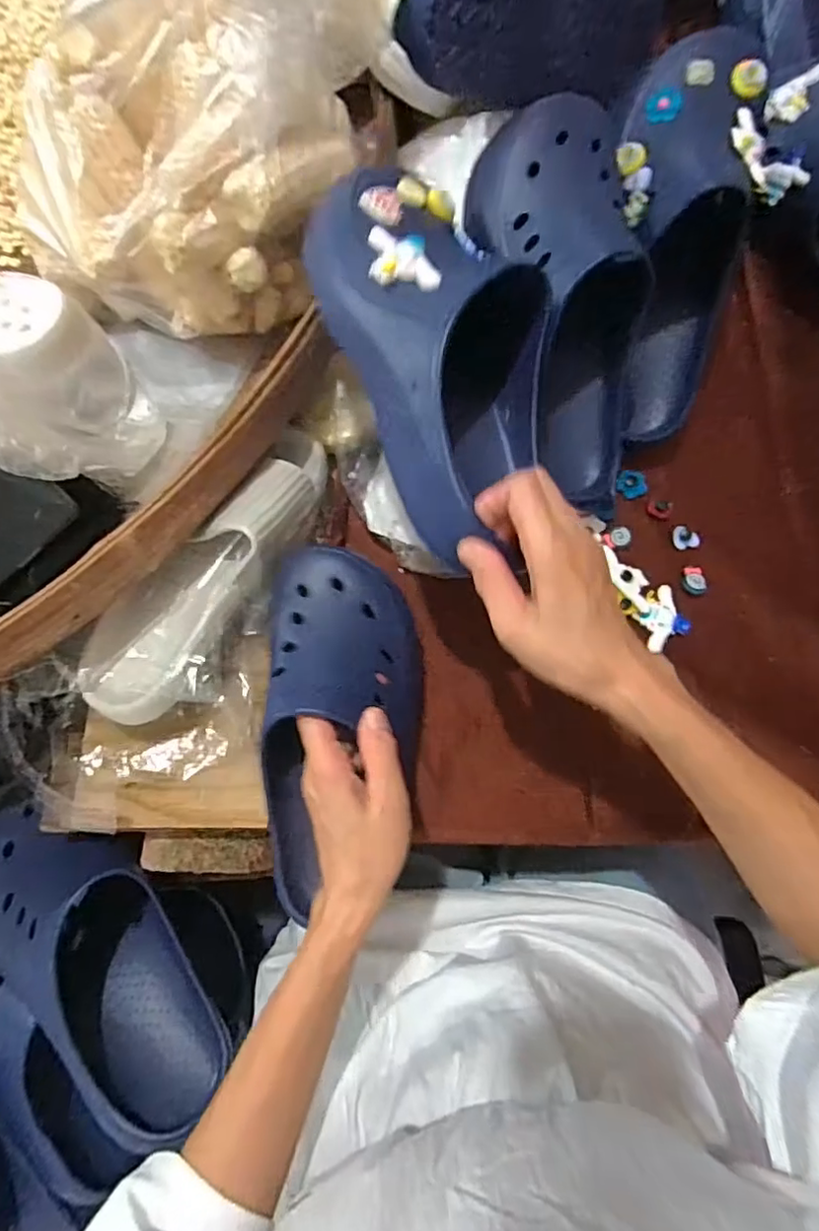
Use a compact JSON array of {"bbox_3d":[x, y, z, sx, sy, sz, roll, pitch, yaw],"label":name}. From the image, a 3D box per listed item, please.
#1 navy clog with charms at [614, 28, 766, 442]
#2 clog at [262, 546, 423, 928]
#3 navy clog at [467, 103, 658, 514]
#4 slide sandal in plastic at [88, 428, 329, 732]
[{"bbox_3d":[0.210,-0.300,0.475,0.107,0.103,0.306,2,105,1],"label":"navy clog with charms"},{"bbox_3d":[-0.044,0.068,0.413,0.103,0.081,0.240,-2,74,0],"label":"clog"},{"bbox_3d":[0.124,-0.220,0.431,0.108,0.090,0.288,-14,102,-3],"label":"navy clog"},{"bbox_3d":[-0.138,-0.034,0.440,0.089,0.075,0.255,36,77,10],"label":"slide sandal in plastic"}]

